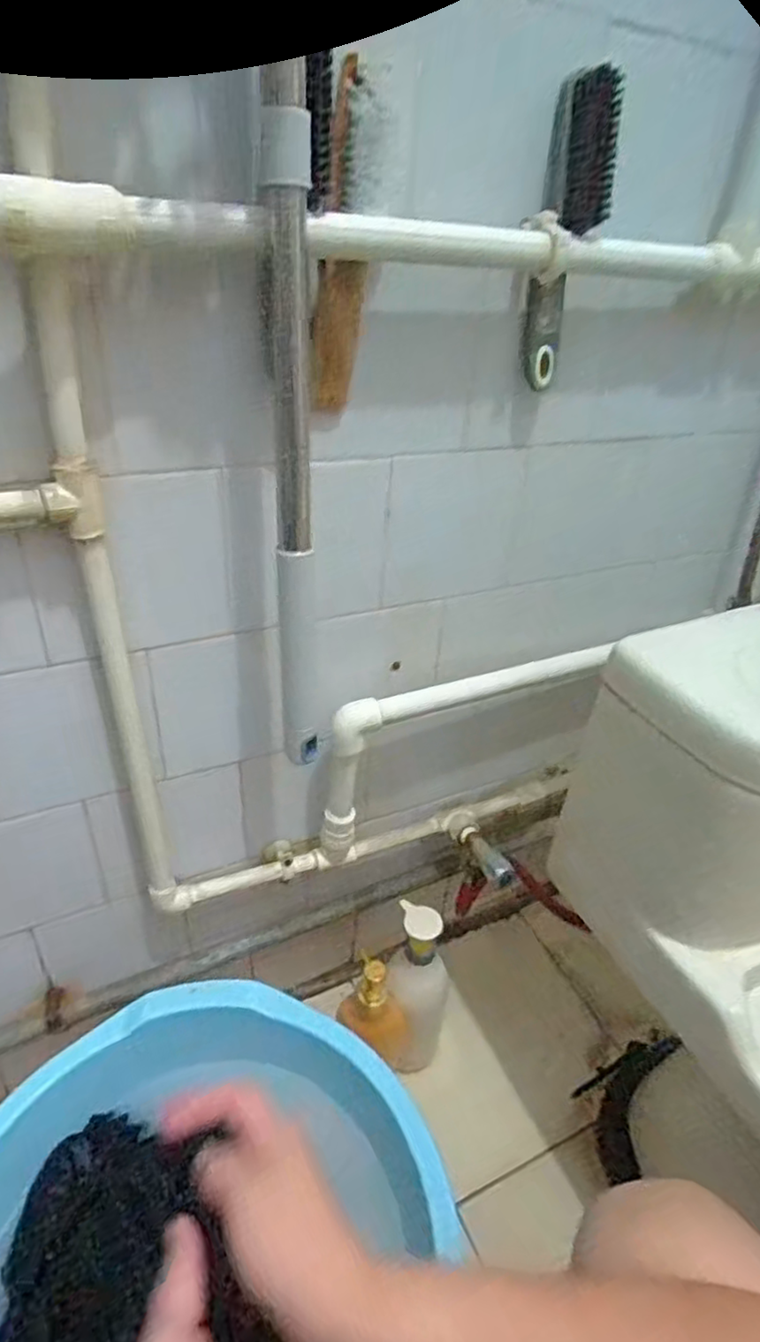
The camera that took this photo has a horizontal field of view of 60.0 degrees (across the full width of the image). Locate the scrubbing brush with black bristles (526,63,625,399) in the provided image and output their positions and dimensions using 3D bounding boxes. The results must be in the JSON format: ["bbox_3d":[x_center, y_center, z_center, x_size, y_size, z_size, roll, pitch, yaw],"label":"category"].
[{"bbox_3d":[0.149,-0.338,0.523,0.051,0.204,0.048,8,33,6],"label":"scrubbing brush with black bristles"}]

